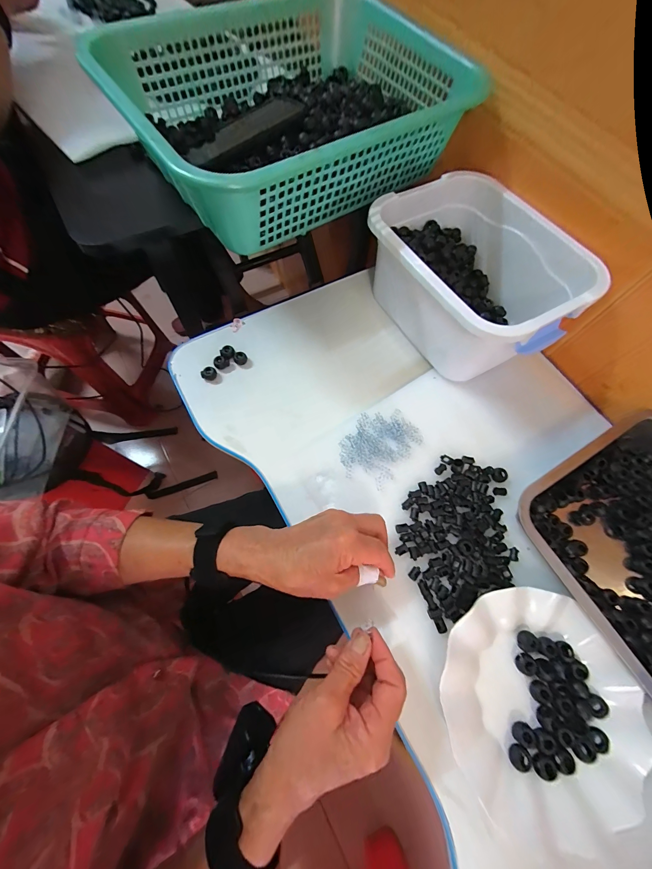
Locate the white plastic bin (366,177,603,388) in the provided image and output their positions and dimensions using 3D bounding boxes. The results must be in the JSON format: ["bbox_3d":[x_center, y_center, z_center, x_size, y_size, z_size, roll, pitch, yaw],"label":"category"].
[{"bbox_3d":[0.181,-0.198,0.409,0.195,0.122,0.248,-26,72,-13],"label":"white plastic bin"}]

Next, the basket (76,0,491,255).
[{"bbox_3d":[-0.040,-0.394,0.378,0.385,0.098,0.300,-33,74,-15],"label":"basket"}]

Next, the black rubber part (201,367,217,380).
[{"bbox_3d":[-0.154,-0.080,0.408,0.018,0.012,0.014,0,68,-4],"label":"black rubber part"}]

